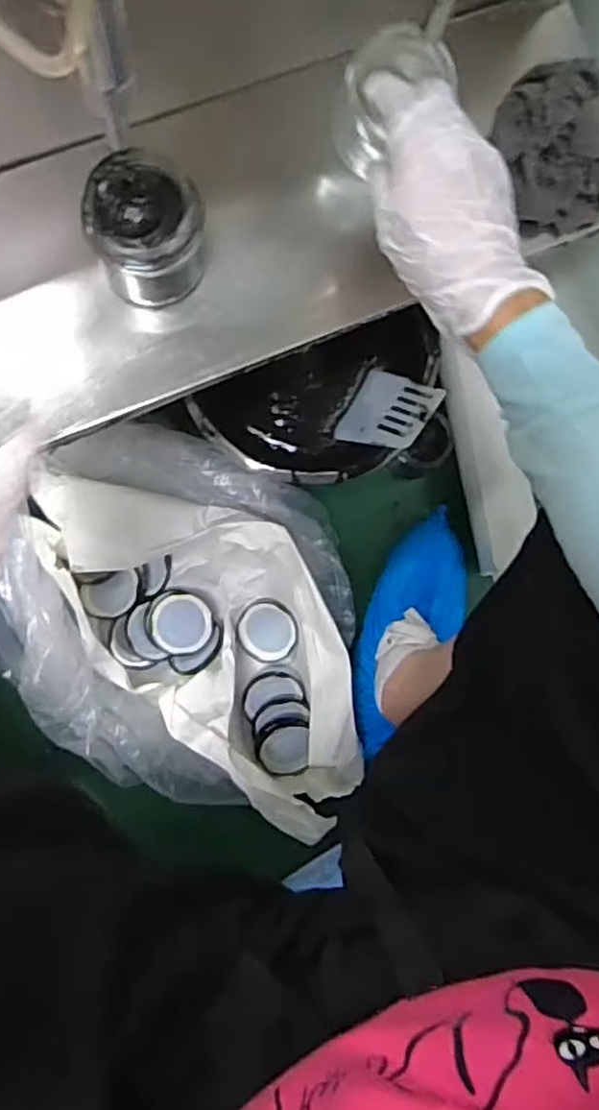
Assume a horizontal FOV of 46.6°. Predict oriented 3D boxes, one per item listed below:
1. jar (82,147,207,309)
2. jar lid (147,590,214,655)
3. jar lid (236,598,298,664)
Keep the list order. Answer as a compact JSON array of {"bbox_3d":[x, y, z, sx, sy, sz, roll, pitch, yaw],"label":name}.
[{"bbox_3d":[-0.090,-0.187,0.412,0.066,0.060,0.069,0,88,-6],"label":"jar"},{"bbox_3d":[-0.125,0.071,0.728,0.066,0.008,0.065,0,88,-6],"label":"jar lid"},{"bbox_3d":[-0.035,0.081,0.746,0.068,0.014,0.067,0,90,16],"label":"jar lid"}]

